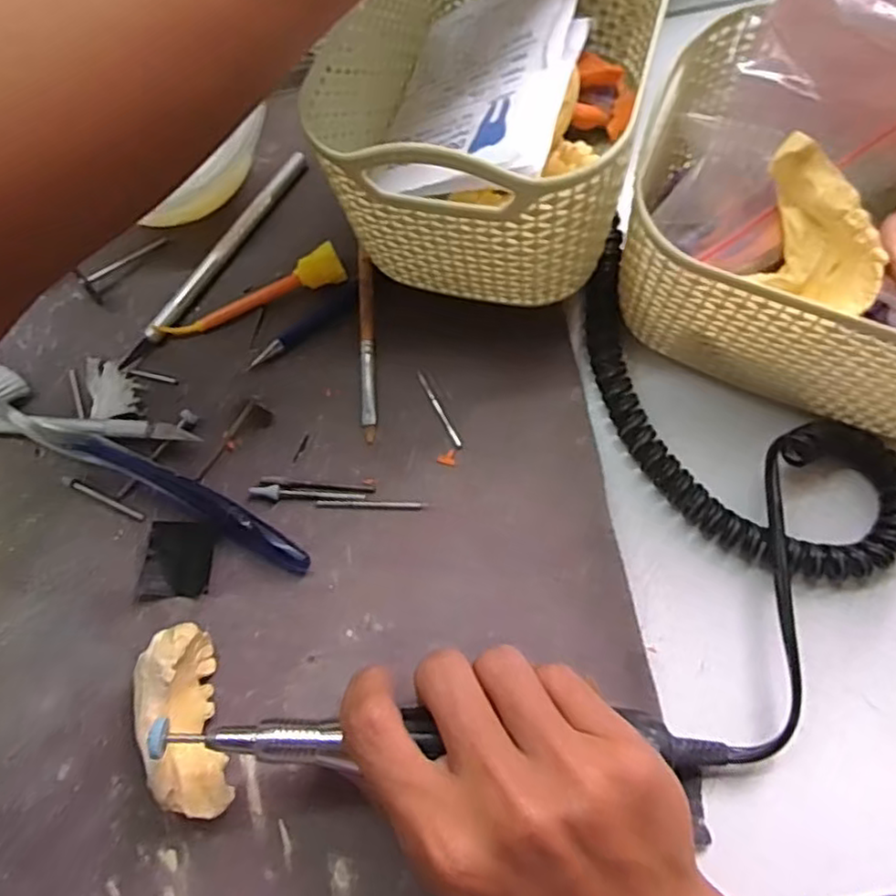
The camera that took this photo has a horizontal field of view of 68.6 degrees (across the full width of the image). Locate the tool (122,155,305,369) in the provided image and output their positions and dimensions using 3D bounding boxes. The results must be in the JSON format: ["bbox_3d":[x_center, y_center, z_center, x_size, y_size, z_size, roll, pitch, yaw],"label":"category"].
[{"bbox_3d":[-0.109,-0.091,0.310,0.009,0.009,0.130,34,78,10],"label":"tool"}]

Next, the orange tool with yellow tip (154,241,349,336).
[{"bbox_3d":[-0.090,-0.069,0.300,0.088,0.015,0.013,-23,75,-5],"label":"orange tool with yellow tip"}]

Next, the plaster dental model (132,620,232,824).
[{"bbox_3d":[-0.098,0.102,0.245,0.023,0.027,0.067,-16,74,-3],"label":"plaster dental model"}]

